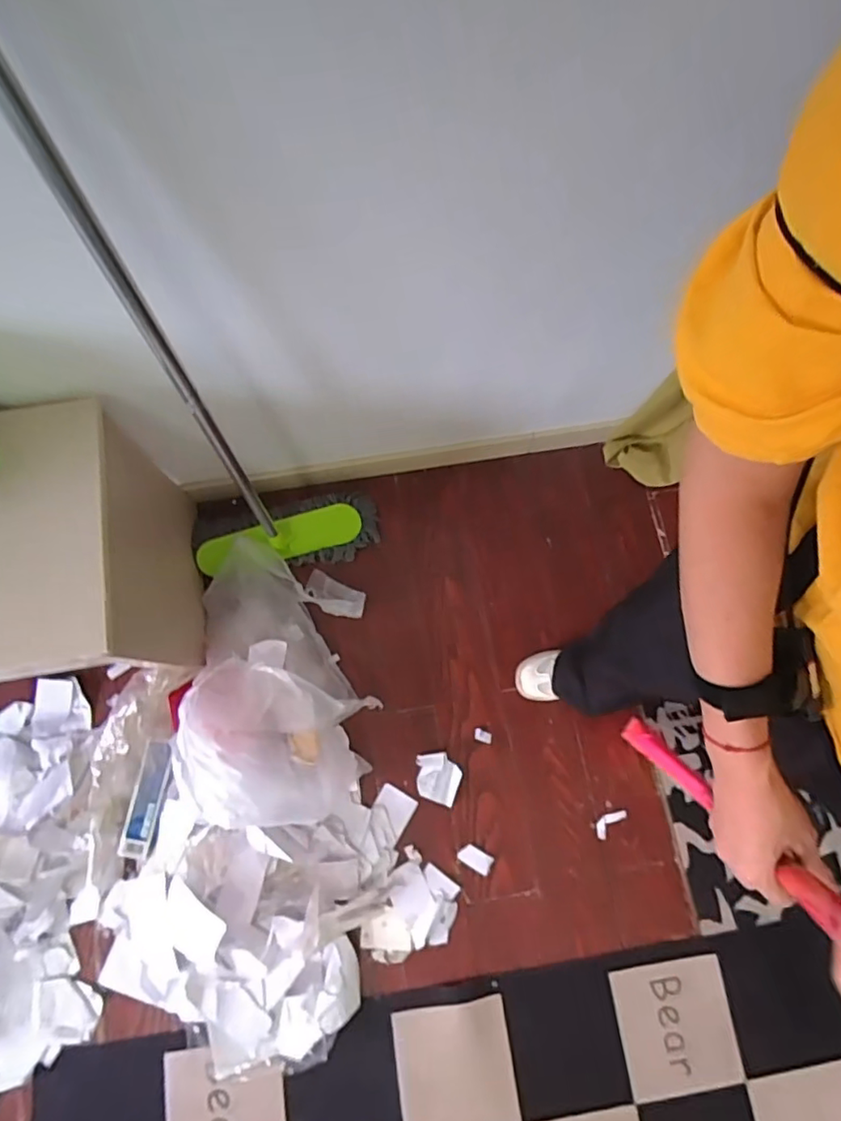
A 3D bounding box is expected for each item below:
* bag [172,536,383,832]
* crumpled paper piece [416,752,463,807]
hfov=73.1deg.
[{"bbox_3d":[-0.310,0.232,1.138,0.344,0.176,0.552,-5,76,-2],"label":"bag"},{"bbox_3d":[0.039,0.460,1.194,0.092,0.023,0.103,-1,76,-1],"label":"crumpled paper piece"}]

